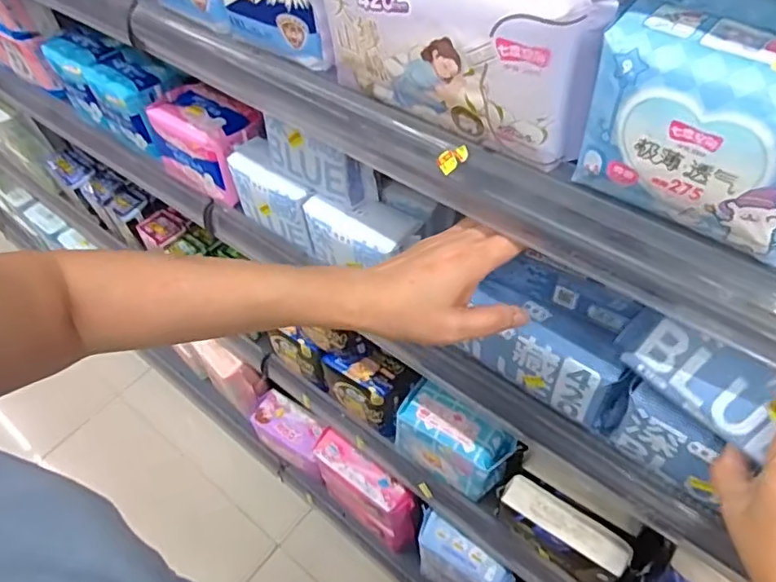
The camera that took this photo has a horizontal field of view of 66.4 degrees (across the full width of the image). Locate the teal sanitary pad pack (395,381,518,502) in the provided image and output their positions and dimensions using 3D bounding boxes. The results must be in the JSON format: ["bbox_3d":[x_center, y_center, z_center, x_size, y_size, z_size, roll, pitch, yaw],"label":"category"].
[{"bbox_3d":[0.085,0.195,0.774,0.144,0.094,0.068,27,58,23],"label":"teal sanitary pad pack"}]

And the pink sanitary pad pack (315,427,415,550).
[{"bbox_3d":[-0.042,0.350,1.040,0.204,0.164,0.060,34,61,27],"label":"pink sanitary pad pack"}]

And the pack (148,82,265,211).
[{"bbox_3d":[-0.208,-0.175,0.705,0.150,0.090,0.079,28,59,24],"label":"pack"}]

